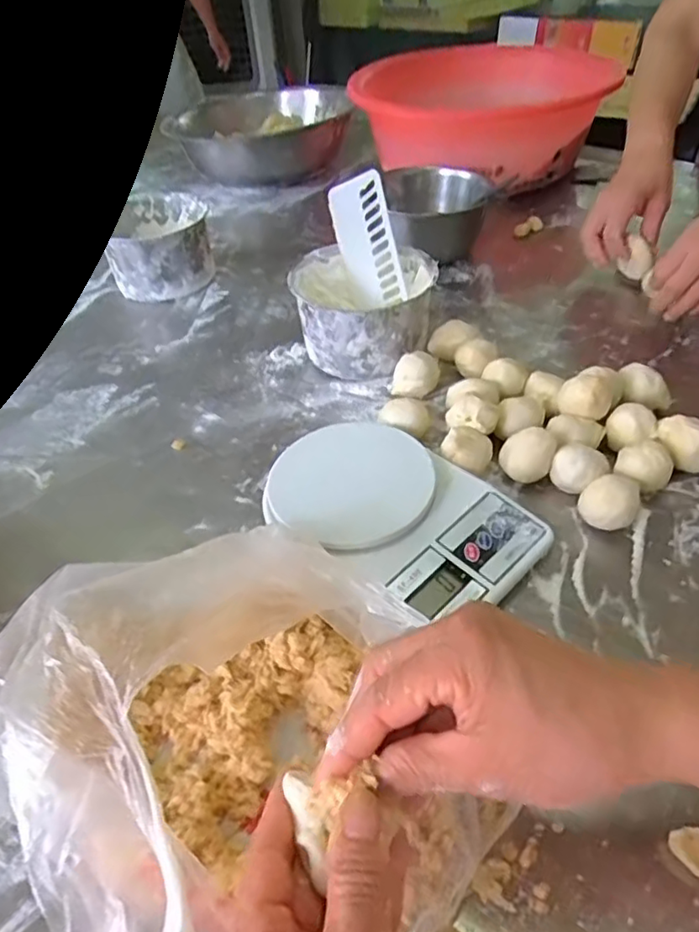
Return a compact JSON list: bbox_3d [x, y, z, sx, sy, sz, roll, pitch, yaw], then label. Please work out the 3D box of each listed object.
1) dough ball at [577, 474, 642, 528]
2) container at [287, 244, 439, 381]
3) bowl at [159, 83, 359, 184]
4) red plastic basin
[{"bbox_3d":[0.205,0.027,0.470,0.043,0.040,0.047,-3,44,3],"label":"dough ball"},{"bbox_3d":[0.016,-0.163,0.648,0.143,0.092,0.131,2,45,8],"label":"container"},{"bbox_3d":[-0.163,-0.625,1.144,0.314,0.101,0.314,-1,44,6],"label":"bowl"},{"bbox_3d":[0.241,-0.625,1.060,0.401,0.150,0.396,-3,44,3],"label":"red plastic basin"}]

